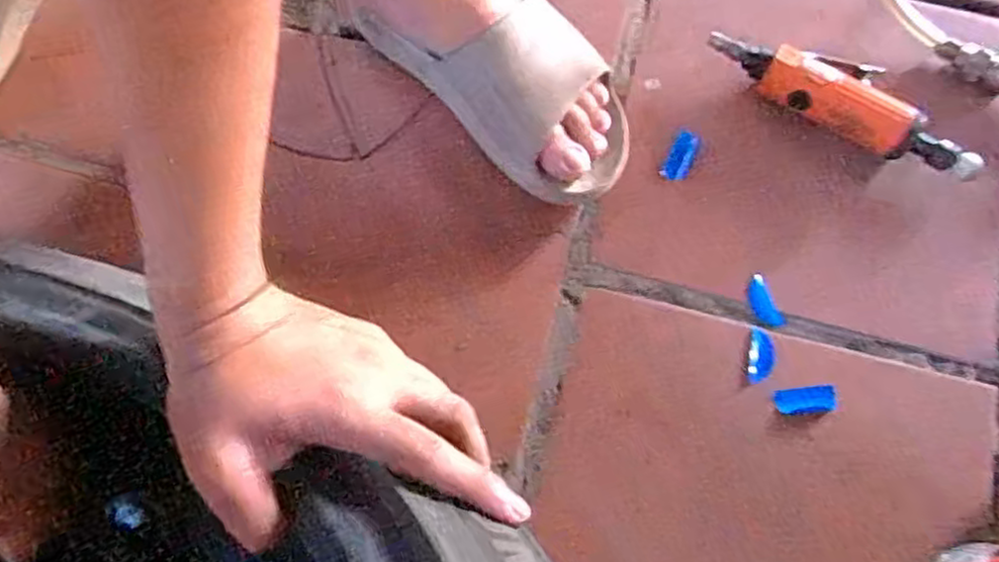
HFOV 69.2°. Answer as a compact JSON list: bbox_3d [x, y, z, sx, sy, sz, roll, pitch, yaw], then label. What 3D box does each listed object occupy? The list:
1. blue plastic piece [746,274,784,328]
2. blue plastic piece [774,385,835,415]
[{"bbox_3d":[0.194,0.015,0.535,0.018,0.007,0.041,-11,74,-5],"label":"blue plastic piece"},{"bbox_3d":[0.214,0.083,0.506,0.040,0.009,0.018,-6,73,-3],"label":"blue plastic piece"}]

